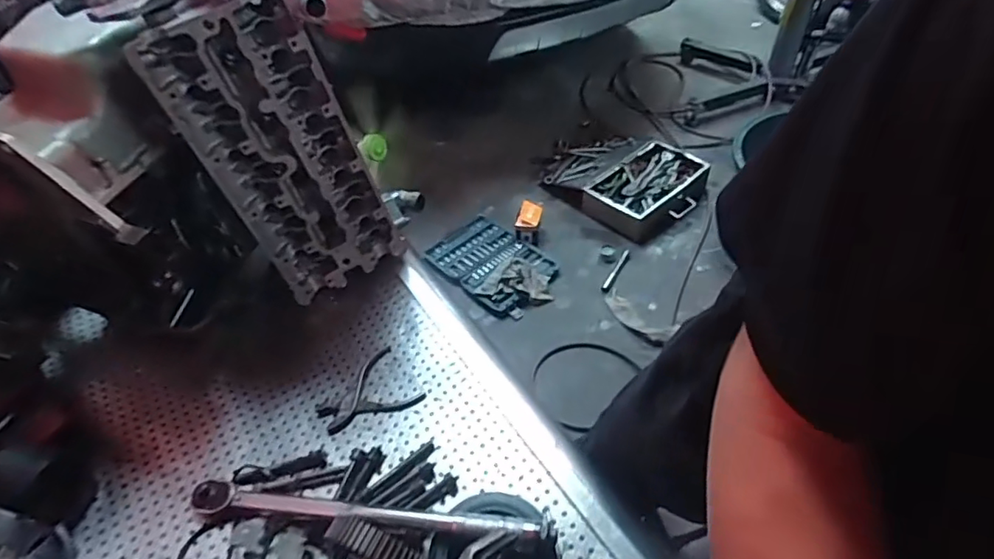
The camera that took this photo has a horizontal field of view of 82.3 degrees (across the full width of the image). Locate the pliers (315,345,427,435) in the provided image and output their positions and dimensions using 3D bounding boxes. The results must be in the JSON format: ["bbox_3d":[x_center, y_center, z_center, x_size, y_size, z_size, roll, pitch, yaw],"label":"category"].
[{"bbox_3d":[-0.191,0.171,0.827,0.135,0.014,0.112,-30,54,-22],"label":"pliers"}]

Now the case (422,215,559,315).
[{"bbox_3d":[-0.029,-0.059,1.925,0.278,0.053,0.434,-36,57,-26],"label":"case"}]

